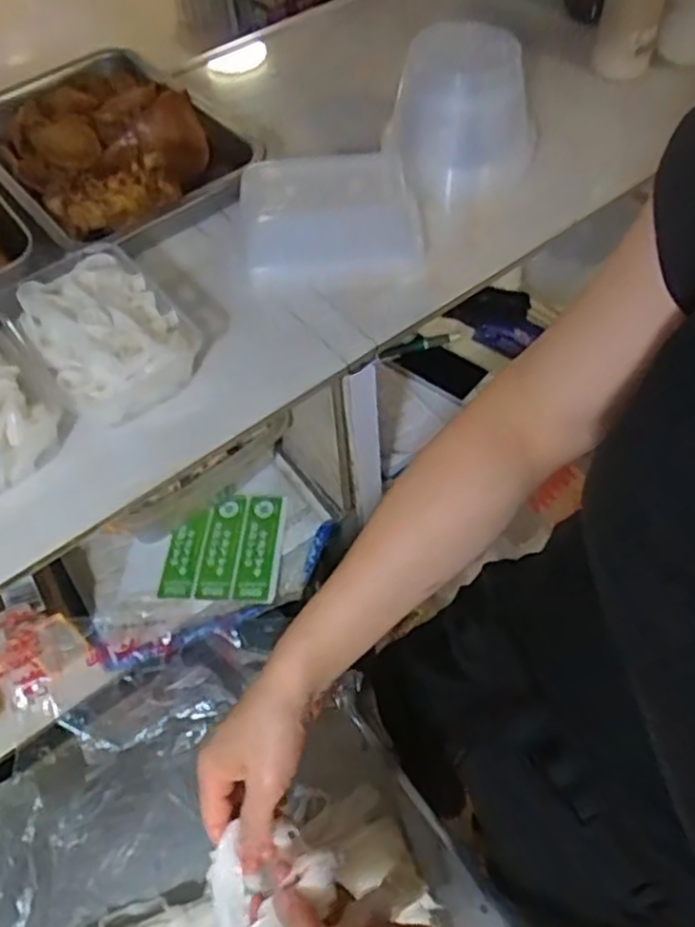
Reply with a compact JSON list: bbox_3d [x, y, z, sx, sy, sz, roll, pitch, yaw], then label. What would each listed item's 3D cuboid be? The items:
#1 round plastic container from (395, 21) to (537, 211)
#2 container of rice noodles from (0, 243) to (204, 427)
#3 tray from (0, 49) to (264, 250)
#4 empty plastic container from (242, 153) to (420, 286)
[{"bbox_3d":[0.104,-0.298,0.636,0.116,0.119,0.116,-2,55,3],"label":"round plastic container"},{"bbox_3d":[-0.195,-0.101,0.566,0.117,0.048,0.164,-36,61,-19],"label":"container of rice noodles"},{"bbox_3d":[-0.233,-0.316,0.713,0.230,0.050,0.300,-30,59,-16],"label":"tray"},{"bbox_3d":[-0.016,-0.203,0.607,0.155,0.064,0.098,-10,55,-3],"label":"empty plastic container"}]

